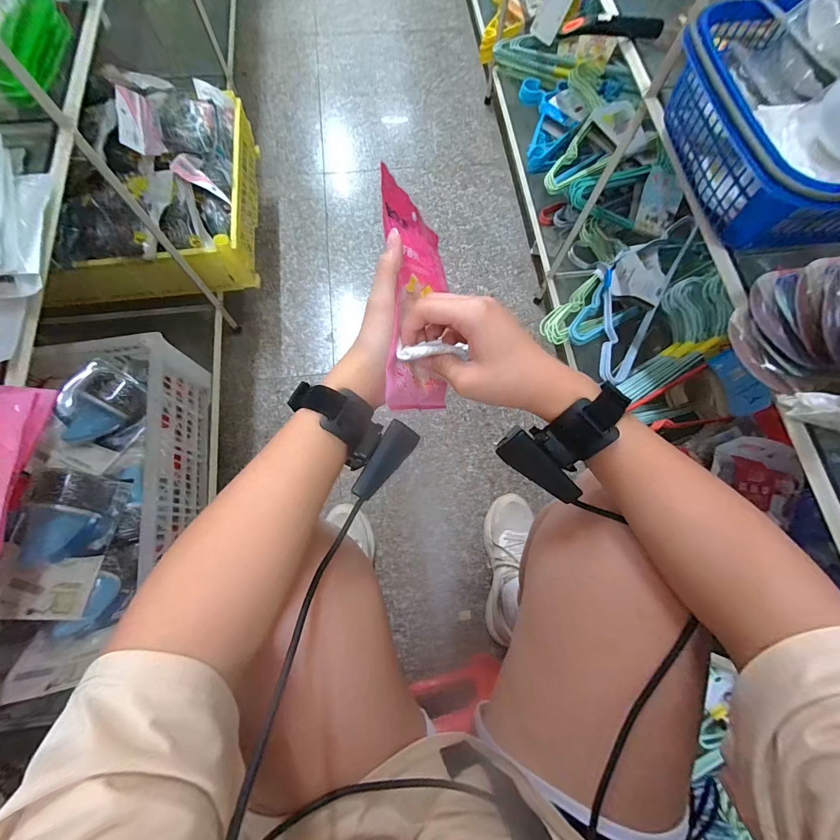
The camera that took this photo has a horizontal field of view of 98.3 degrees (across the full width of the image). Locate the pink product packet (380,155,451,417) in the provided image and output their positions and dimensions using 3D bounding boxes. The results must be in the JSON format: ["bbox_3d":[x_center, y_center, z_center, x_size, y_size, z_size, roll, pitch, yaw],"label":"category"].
[{"bbox_3d":[0.000,-0.103,0.331,0.011,0.118,0.185,-2,92,26],"label":"pink product packet"}]

